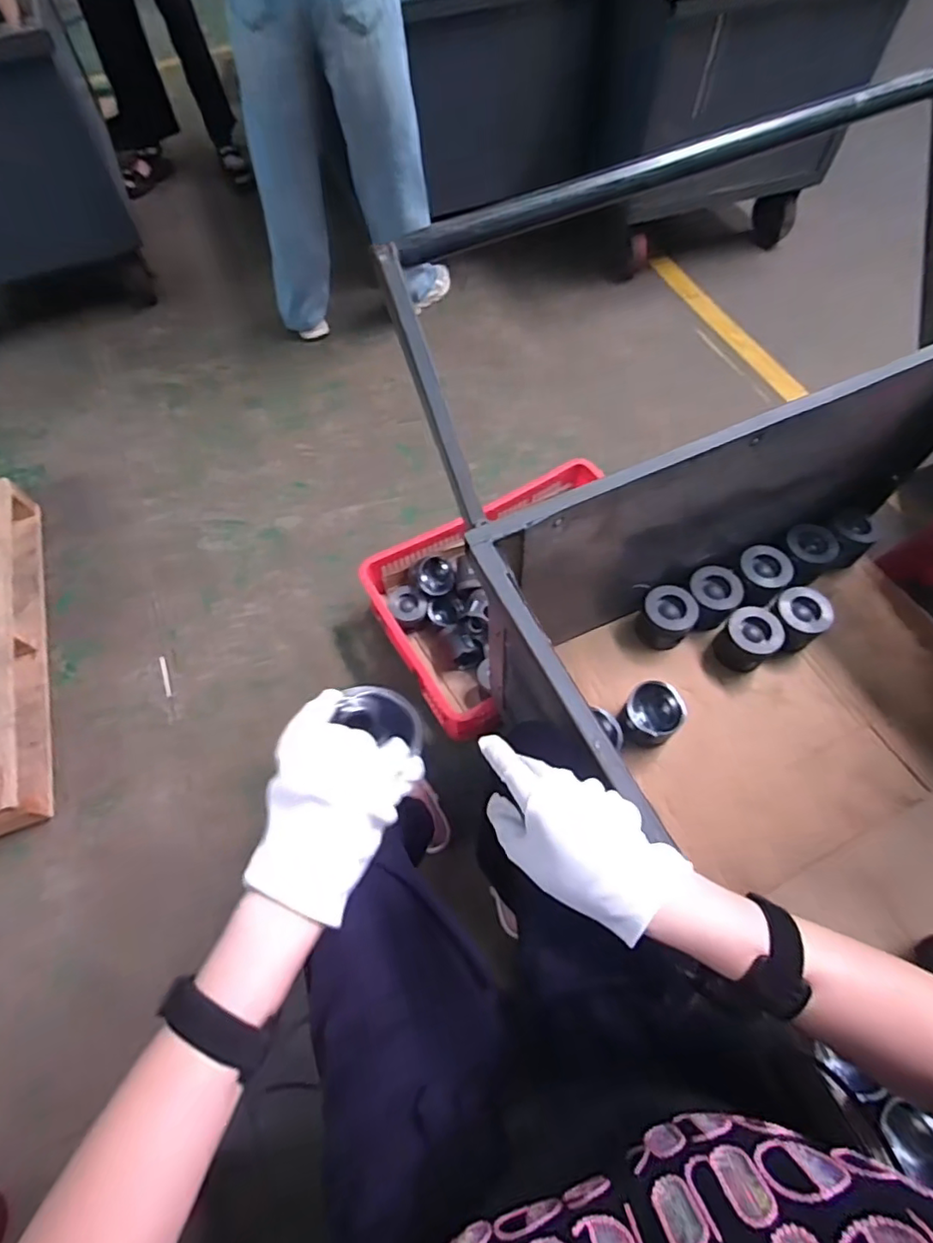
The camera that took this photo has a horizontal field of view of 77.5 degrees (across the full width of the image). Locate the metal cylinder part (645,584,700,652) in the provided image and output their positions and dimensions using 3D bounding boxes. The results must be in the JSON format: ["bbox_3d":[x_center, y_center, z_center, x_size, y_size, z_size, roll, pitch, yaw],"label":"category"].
[{"bbox_3d":[0.342,-0.010,0.991,0.086,0.074,0.087,30,68,16],"label":"metal cylinder part"}]

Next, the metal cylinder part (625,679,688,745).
[{"bbox_3d":[0.290,0.146,0.914,0.087,0.067,0.084,-1,63,2],"label":"metal cylinder part"}]

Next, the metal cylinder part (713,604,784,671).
[{"bbox_3d":[0.471,0.031,0.974,0.088,0.073,0.085,-39,68,-16],"label":"metal cylinder part"}]

